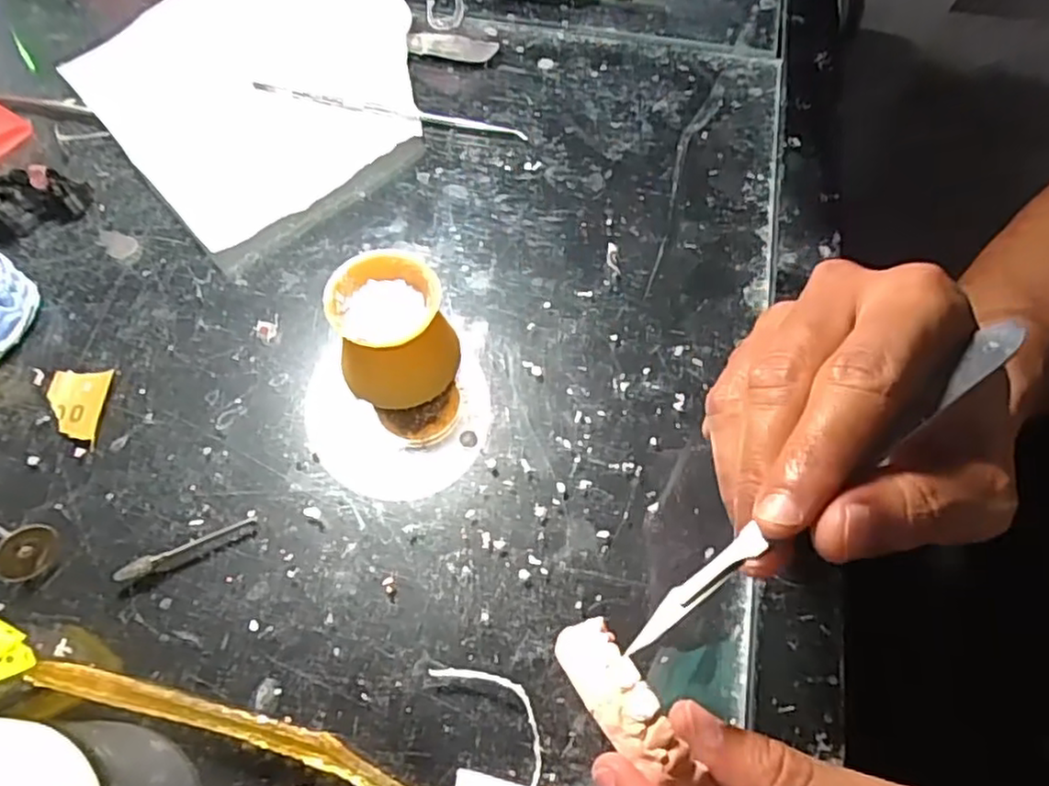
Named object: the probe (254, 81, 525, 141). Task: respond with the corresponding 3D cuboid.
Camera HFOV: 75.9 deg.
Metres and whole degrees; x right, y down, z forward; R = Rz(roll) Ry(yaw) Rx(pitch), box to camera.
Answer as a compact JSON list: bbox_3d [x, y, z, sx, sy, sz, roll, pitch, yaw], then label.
[{"bbox_3d":[-0.075,-0.156,0.369,0.153,0.006,0.008,11,63,6],"label":"probe"}]

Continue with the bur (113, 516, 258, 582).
[{"bbox_3d":[-0.129,0.058,0.257,0.051,0.006,0.006,-27,65,-14],"label":"bur"}]

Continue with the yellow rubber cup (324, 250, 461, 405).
[{"bbox_3d":[-0.055,-0.025,0.277,0.046,0.045,0.045,0,62,0],"label":"yellow rubber cup"}]

